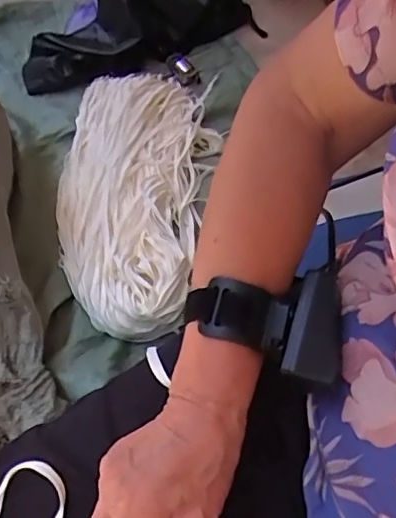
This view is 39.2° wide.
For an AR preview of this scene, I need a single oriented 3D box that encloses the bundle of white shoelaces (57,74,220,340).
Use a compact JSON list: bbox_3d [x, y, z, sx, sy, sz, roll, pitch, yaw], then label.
[{"bbox_3d":[-0.105,-0.134,0.923,0.271,0.065,0.547,9,57,1],"label":"bundle of white shoelaces"}]

